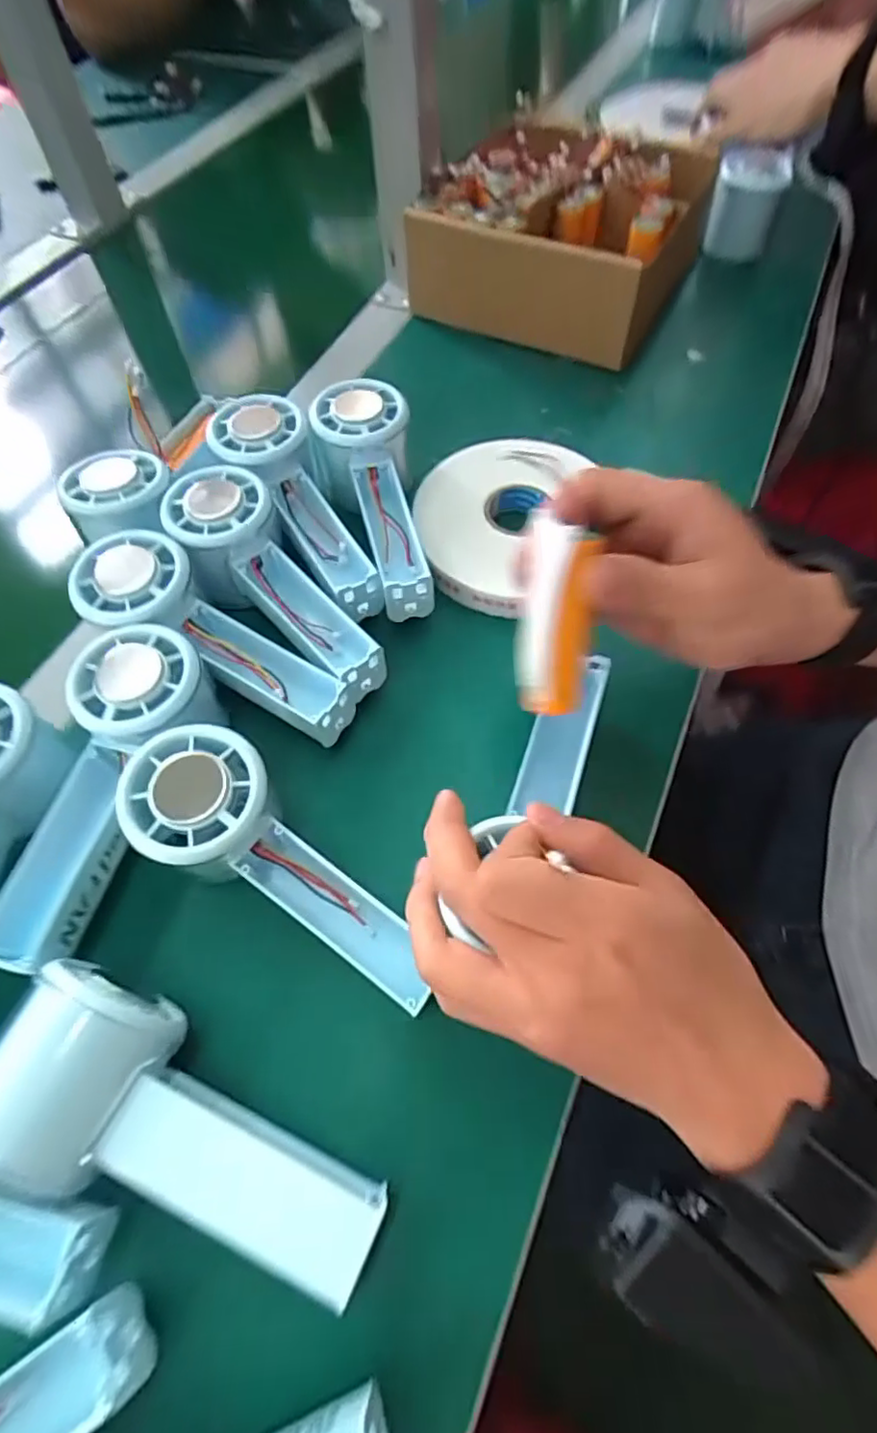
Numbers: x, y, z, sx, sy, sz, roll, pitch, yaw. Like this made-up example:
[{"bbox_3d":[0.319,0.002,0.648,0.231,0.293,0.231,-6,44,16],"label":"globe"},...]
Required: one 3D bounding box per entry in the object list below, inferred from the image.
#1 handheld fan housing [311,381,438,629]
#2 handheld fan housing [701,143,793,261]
[{"bbox_3d":[-0.037,-0.126,0.357,0.056,0.048,0.150,-14,77,-6],"label":"handheld fan housing"},{"bbox_3d":[0.255,-0.436,0.520,0.057,0.062,0.057,1,62,2],"label":"handheld fan housing"}]

